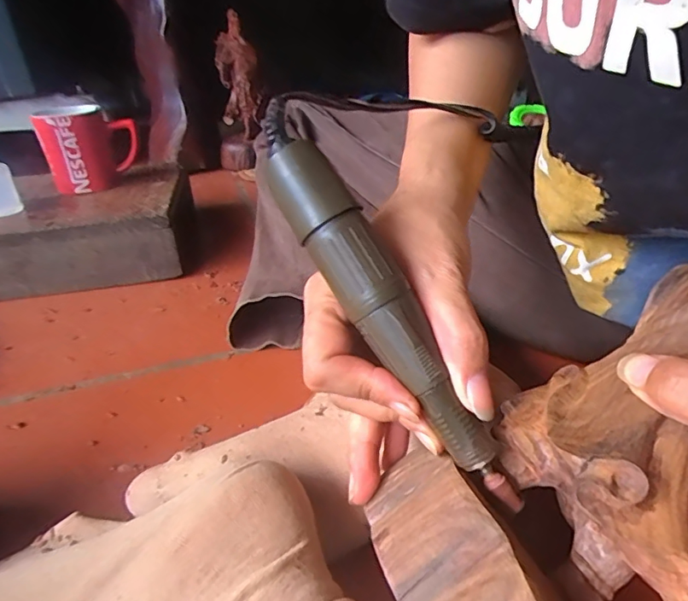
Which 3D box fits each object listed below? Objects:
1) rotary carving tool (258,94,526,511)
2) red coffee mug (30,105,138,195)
[{"bbox_3d":[0.014,0.001,0.193,0.022,0.175,0.021,-30,-3,-38],"label":"rotary carving tool"},{"bbox_3d":[-0.314,-0.193,0.619,0.110,0.095,0.095,-17,33,-23],"label":"red coffee mug"}]

